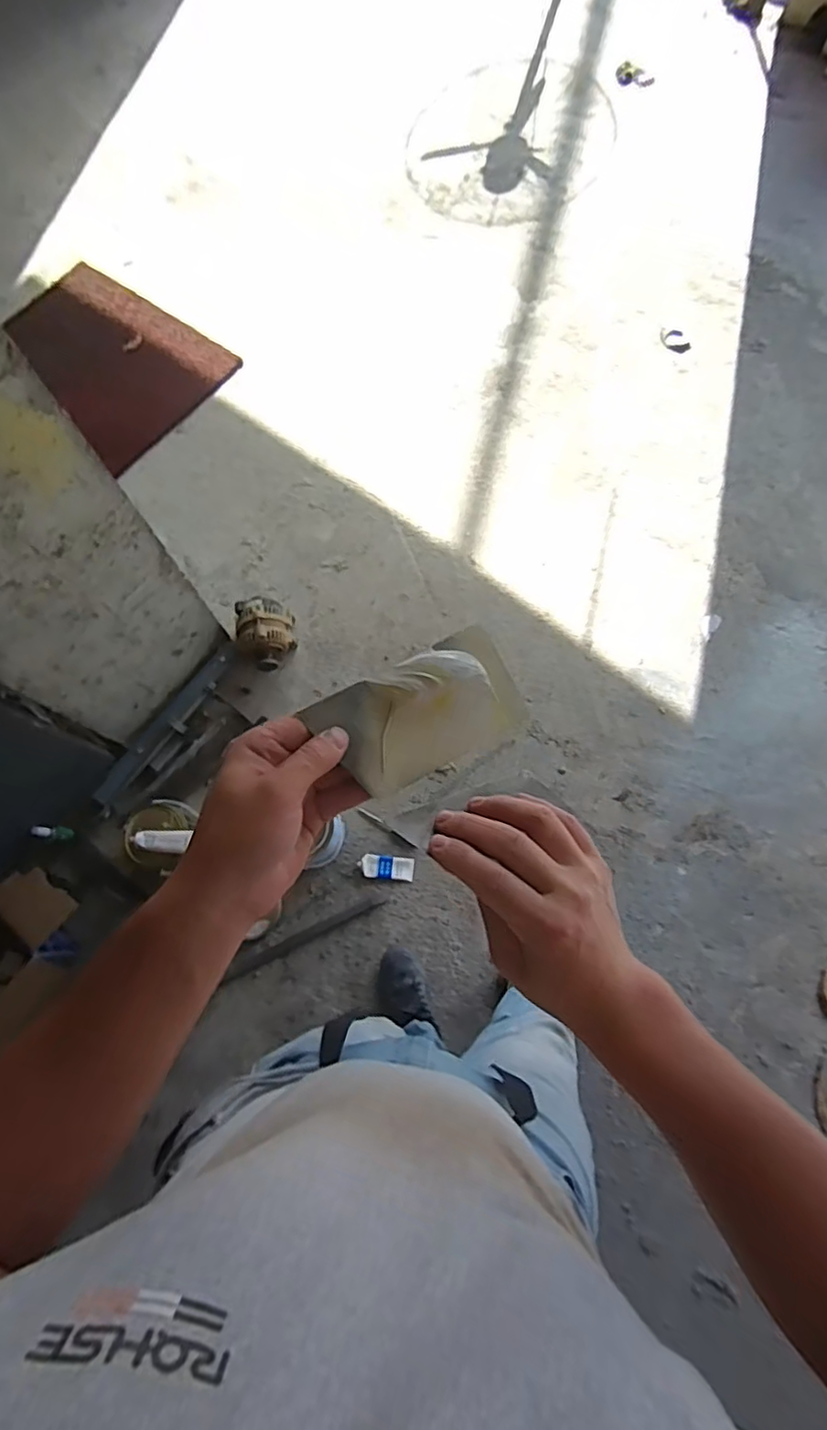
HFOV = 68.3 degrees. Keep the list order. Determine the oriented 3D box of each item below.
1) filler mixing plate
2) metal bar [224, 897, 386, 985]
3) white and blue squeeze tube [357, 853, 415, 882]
[{"bbox_3d":[0.010,0.001,0.401,0.134,0.017,0.079,-29,97,-17],"label":"filler mixing plate"},{"bbox_3d":[-0.262,0.534,1.467,0.400,0.021,0.035,-25,74,-7],"label":"metal bar"},{"bbox_3d":[-0.065,0.382,1.522,0.139,0.028,0.055,10,72,-11],"label":"white and blue squeeze tube"}]

